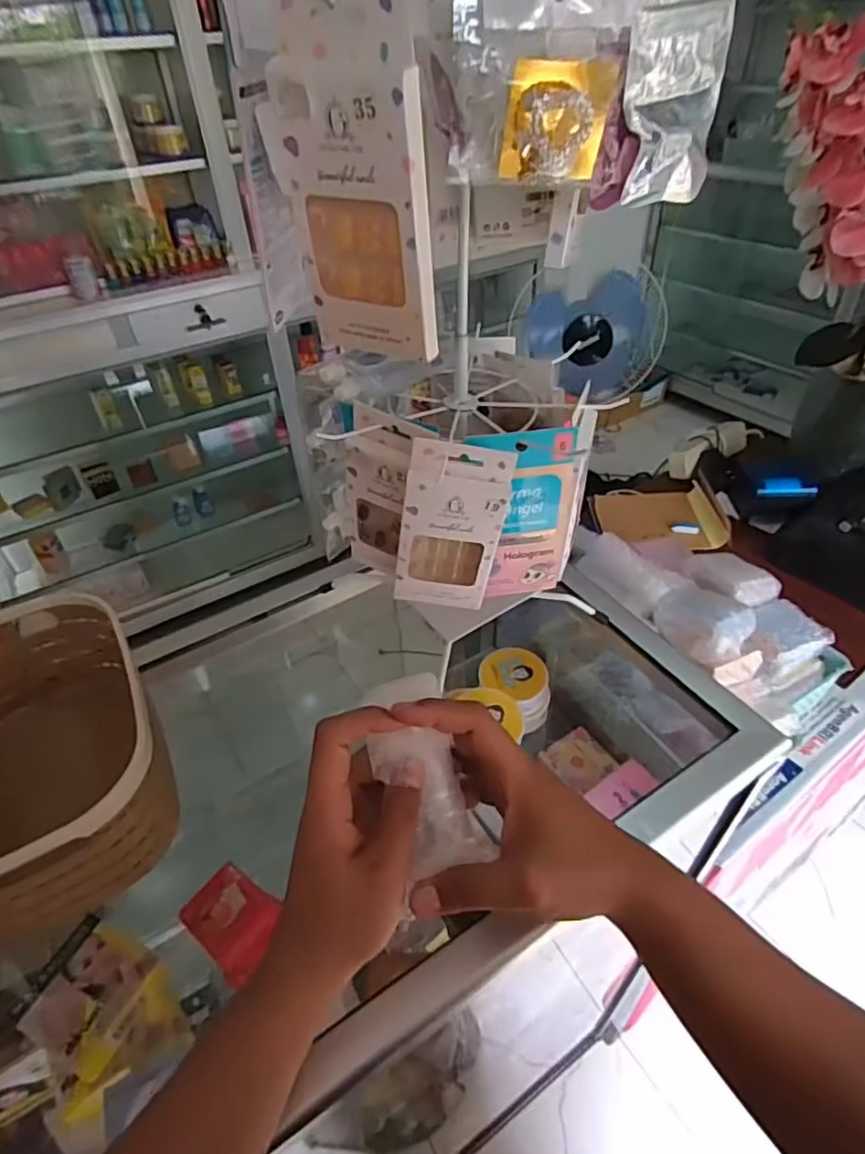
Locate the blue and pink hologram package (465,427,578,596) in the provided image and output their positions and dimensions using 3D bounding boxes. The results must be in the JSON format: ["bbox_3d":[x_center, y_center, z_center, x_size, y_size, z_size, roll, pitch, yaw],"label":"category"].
[{"bbox_3d":[0.068,-0.042,0.453,0.067,0.139,0.007,-8,40,-5],"label":"blue and pink hologram package"}]

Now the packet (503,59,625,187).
[{"bbox_3d":[0.053,-0.189,0.256,0.048,0.040,0.015,-3,34,0],"label":"packet"}]

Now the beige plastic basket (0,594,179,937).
[{"bbox_3d":[-0.279,0.132,0.442,0.161,0.132,0.220,-25,45,-21],"label":"beige plastic basket"}]

